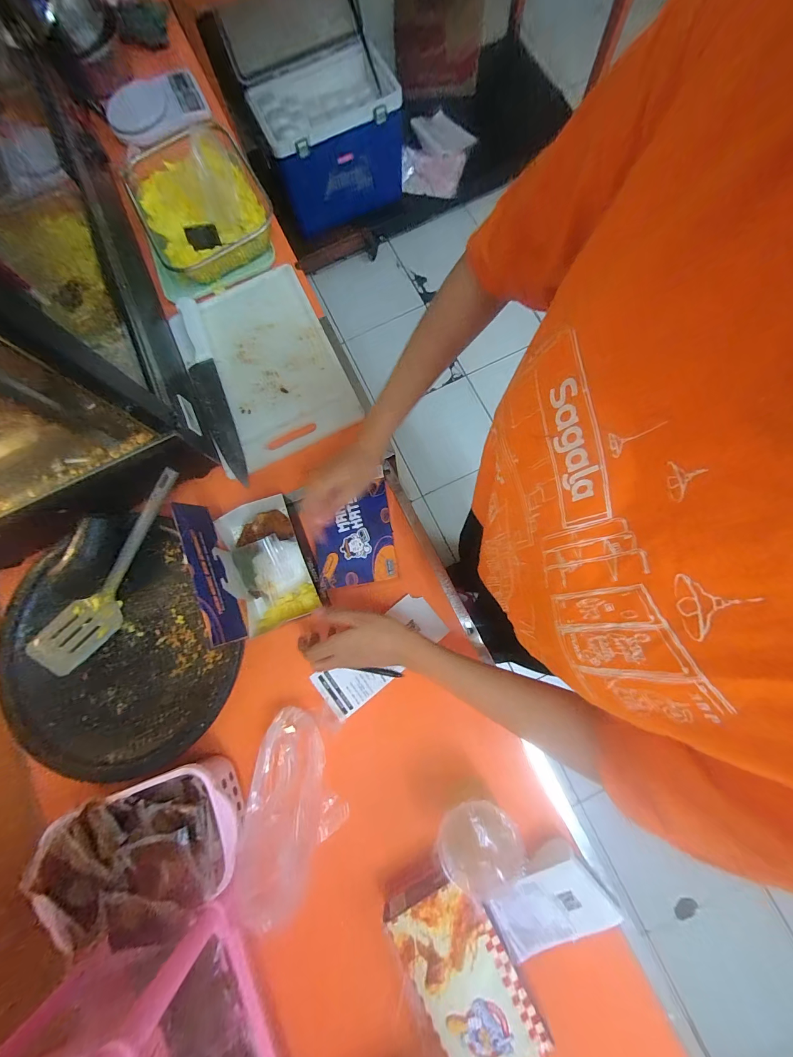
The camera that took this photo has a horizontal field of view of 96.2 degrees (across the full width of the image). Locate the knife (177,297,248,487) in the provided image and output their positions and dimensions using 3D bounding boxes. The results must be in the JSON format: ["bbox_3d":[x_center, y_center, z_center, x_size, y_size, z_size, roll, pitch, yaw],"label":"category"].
[{"bbox_3d":[-0.317,-0.237,0.597,0.046,0.016,0.357,-21,79,-4],"label":"knife"}]

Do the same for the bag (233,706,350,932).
[{"bbox_3d":[-0.131,0.371,0.460,0.115,0.047,0.241,3,78,3],"label":"bag"}]

